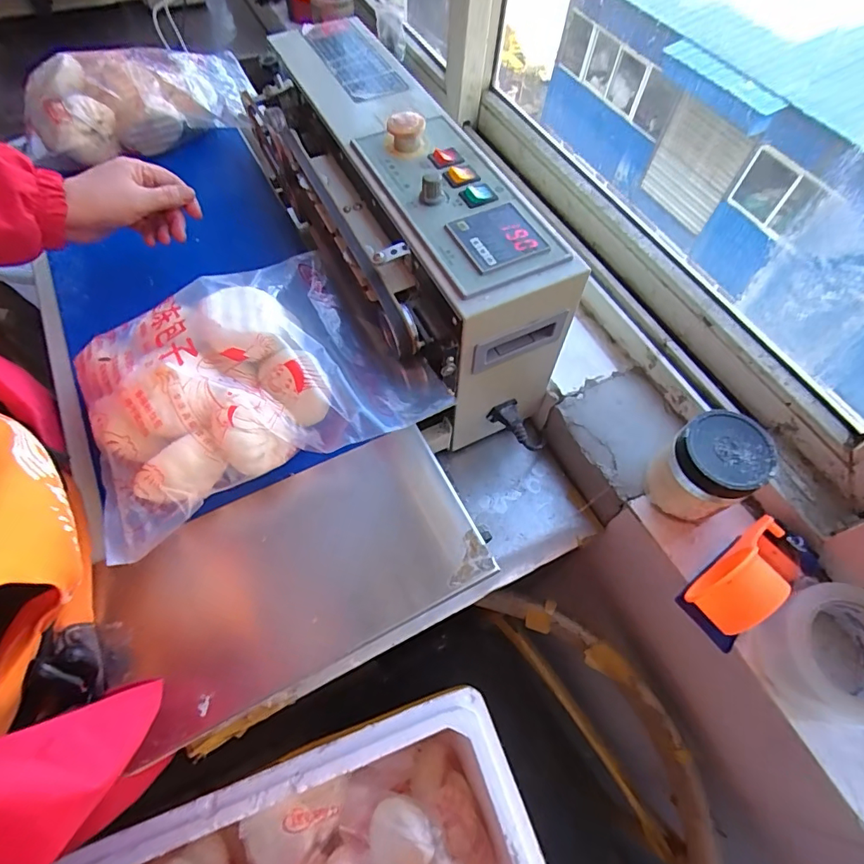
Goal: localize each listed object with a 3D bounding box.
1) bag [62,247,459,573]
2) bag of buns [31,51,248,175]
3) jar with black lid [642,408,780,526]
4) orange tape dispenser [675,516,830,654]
[{"bbox_3d":[-0.165,-0.056,0.419,0.279,0.065,0.217,-26,64,-16],"label":"bag"},{"bbox_3d":[-0.392,-0.469,0.660,0.264,0.071,0.196,-20,63,-14],"label":"bag of buns"},{"bbox_3d":[0.272,0.041,0.484,0.079,0.105,0.077,1,60,-2],"label":"jar with black lid"},{"bbox_3d":[0.303,0.133,0.441,0.133,0.075,0.063,-33,67,-19],"label":"orange tape dispenser"}]

